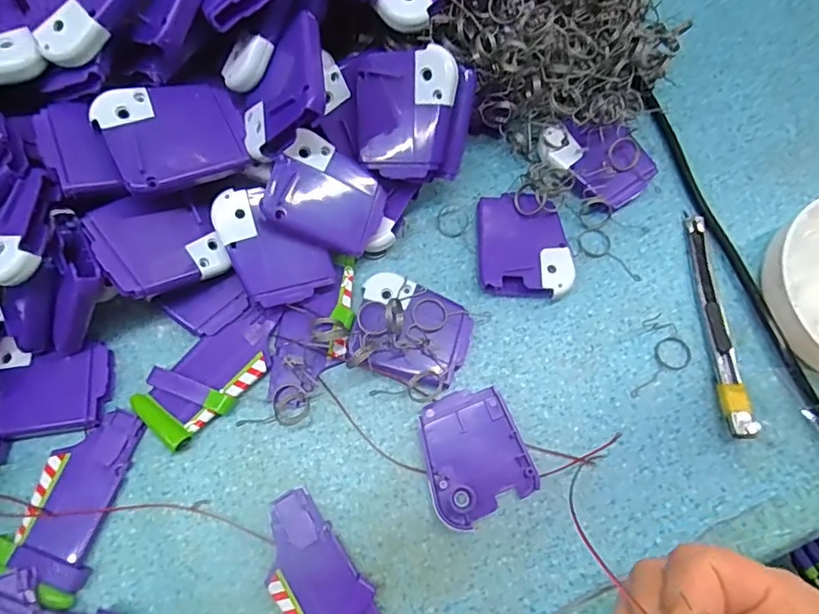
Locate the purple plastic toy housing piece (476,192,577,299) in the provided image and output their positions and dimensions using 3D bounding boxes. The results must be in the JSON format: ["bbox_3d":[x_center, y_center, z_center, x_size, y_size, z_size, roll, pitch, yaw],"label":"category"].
[{"bbox_3d":[0.064,-0.033,0.307,0.051,0.015,0.060,1,73,-2],"label":"purple plastic toy housing piece"}]

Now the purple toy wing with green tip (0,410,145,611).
[{"bbox_3d":[-0.163,0.092,0.260,0.040,0.012,0.085,17,73,3],"label":"purple toy wing with green tip"}]

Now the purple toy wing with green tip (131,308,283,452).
[{"bbox_3d":[-0.100,0.034,0.281,0.080,0.011,0.038,-39,78,-12],"label":"purple toy wing with green tip"}]

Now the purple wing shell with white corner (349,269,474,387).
[{"bbox_3d":[0.001,0.013,0.290,0.059,0.016,0.052,18,74,3],"label":"purple wing shell with white corner"}]

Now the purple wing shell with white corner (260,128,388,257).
[{"bbox_3d":[-0.043,-0.058,0.284,0.060,0.010,0.054,21,77,-23],"label":"purple wing shell with white corner"}]

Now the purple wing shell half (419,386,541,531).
[{"bbox_3d":[0.032,0.075,0.277,0.052,0.006,0.061,-19,75,-7],"label":"purple wing shell half"}]

